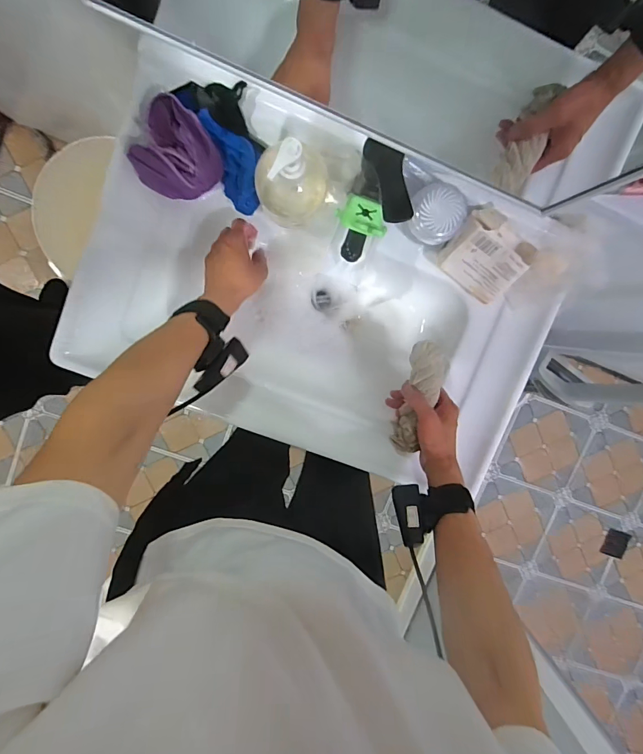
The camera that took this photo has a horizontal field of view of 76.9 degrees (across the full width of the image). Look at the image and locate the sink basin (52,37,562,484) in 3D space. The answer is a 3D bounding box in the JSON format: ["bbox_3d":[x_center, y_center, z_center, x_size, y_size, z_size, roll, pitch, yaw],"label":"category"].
[{"bbox_3d":[-0.013,-0.095,0.581,0.597,0.139,0.381,23,96,-8],"label":"sink basin"}]

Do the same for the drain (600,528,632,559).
[{"bbox_3d":[1.113,0.632,1.533,0.103,0.010,0.100,21,92,-9],"label":"drain"}]

